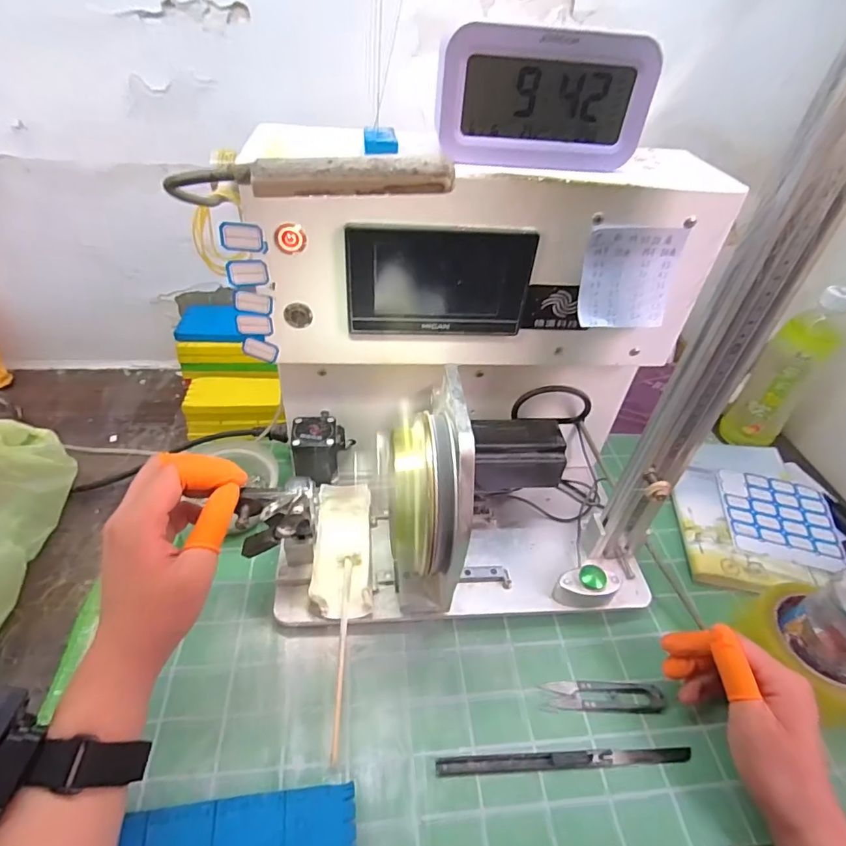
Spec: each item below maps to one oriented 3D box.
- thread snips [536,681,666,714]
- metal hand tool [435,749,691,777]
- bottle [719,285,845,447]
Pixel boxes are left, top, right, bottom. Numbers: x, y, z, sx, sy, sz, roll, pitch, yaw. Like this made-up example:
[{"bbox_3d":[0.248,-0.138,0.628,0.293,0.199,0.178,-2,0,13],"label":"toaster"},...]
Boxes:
[{"bbox_3d":[0.152,0.227,0.414,0.096,0.007,0.023,4,43,-2],"label":"thread snips"},{"bbox_3d":[0.110,0.257,0.379,0.197,0.004,0.012,1,43,-6],"label":"metal hand tool"},{"bbox_3d":[0.433,-0.053,0.593,0.064,0.204,0.058,29,47,23],"label":"bottle"}]

